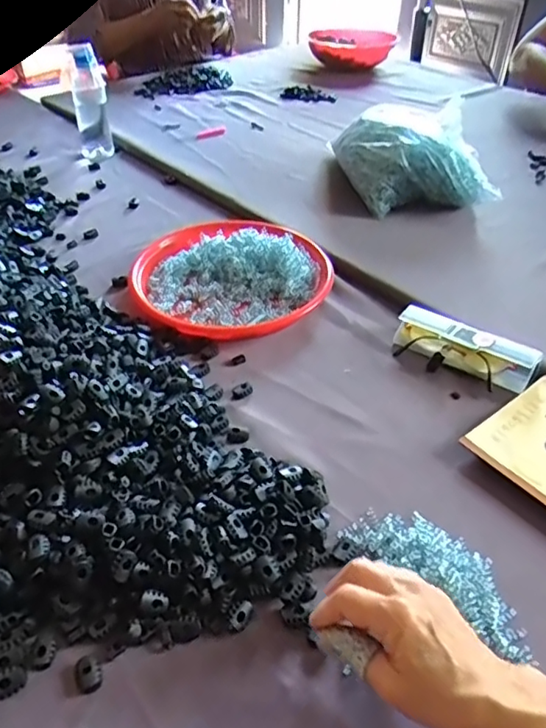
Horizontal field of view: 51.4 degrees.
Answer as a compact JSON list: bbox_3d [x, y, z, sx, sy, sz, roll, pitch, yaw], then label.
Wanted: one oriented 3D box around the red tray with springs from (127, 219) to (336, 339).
[{"bbox_3d":[-0.056,-0.115,0.726,0.240,0.040,0.234,14,44,17],"label":"red tray with springs"}]

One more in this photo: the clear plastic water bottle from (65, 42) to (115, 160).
[{"bbox_3d":[-0.334,-0.477,1.042,0.065,0.174,0.058,-13,43,-13],"label":"clear plastic water bottle"}]

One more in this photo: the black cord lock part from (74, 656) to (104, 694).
[{"bbox_3d":[-0.126,0.210,0.385,0.018,0.006,0.023,-28,48,-27],"label":"black cord lock part"}]

